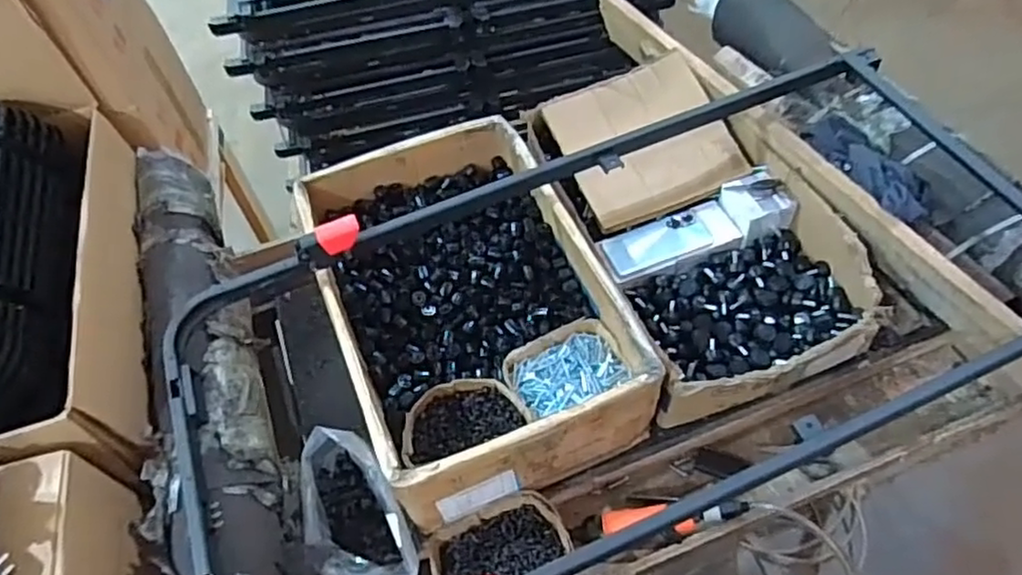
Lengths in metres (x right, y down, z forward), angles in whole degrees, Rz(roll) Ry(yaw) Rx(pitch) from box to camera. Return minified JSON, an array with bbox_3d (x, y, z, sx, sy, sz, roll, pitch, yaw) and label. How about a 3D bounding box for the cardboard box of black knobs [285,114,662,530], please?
[{"bbox_3d":[-0.066,0.010,0.970,0.343,0.134,0.533,-23,56,-10],"label":"cardboard box of black knobs"}]

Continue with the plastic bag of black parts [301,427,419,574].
[{"bbox_3d":[-0.195,0.285,0.858,0.114,0.107,0.211,-21,56,-9],"label":"plastic bag of black parts"}]

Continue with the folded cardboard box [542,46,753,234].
[{"bbox_3d":[0.209,-0.243,1.106,0.257,0.033,0.264,-23,68,-4],"label":"folded cardboard box"}]

